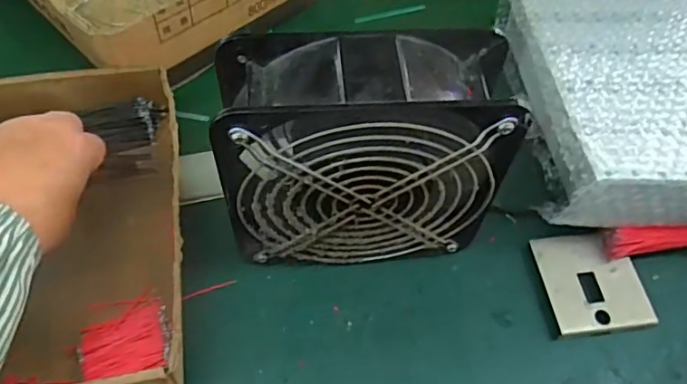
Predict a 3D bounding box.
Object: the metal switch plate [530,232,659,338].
[{"bbox_3d":[0.160,0.058,0.360,0.064,0.013,0.063,-3,57,-5],"label":"metal switch plate"}]

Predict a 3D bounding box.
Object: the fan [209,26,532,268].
[{"bbox_3d":[0.010,-0.014,0.317,0.146,0.150,0.054,-3,57,-5],"label":"fan"}]

